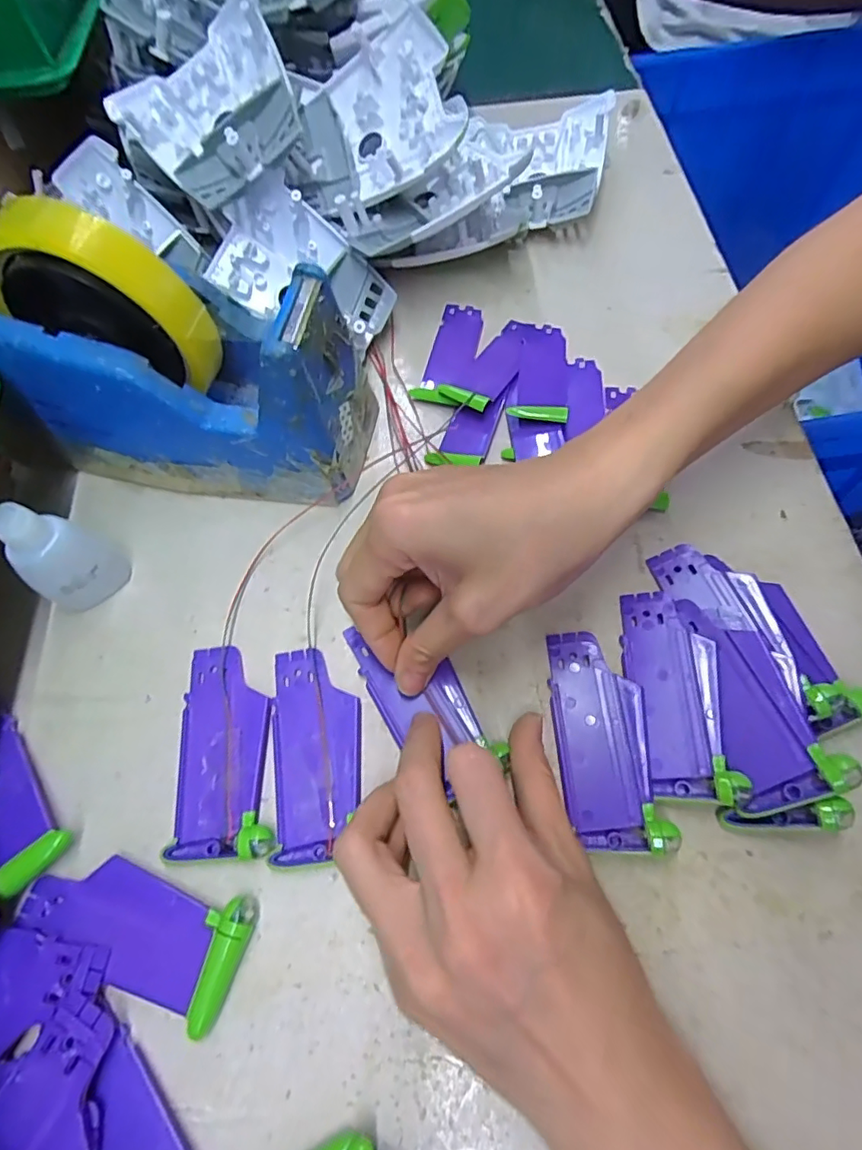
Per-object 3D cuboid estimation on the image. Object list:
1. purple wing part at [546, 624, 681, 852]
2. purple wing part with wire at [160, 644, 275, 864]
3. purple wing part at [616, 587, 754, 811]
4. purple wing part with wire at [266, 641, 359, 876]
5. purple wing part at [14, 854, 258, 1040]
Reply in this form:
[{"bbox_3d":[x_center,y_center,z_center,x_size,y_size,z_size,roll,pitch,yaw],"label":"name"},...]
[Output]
[{"bbox_3d":[0.072,0.067,0.234,0.037,0.012,0.090,-3,64,1],"label":"purple wing part"},{"bbox_3d":[-0.089,0.073,0.239,0.041,0.008,0.088,-4,64,1],"label":"purple wing part with wire"},{"bbox_3d":[0.104,0.048,0.237,0.036,0.005,0.090,-11,61,20],"label":"purple wing part"},{"bbox_3d":[-0.050,0.074,0.238,0.037,0.004,0.089,-6,64,0],"label":"purple wing part with wire"},{"bbox_3d":[-0.115,0.133,0.211,0.089,0.009,0.040,16,66,10],"label":"purple wing part"}]

